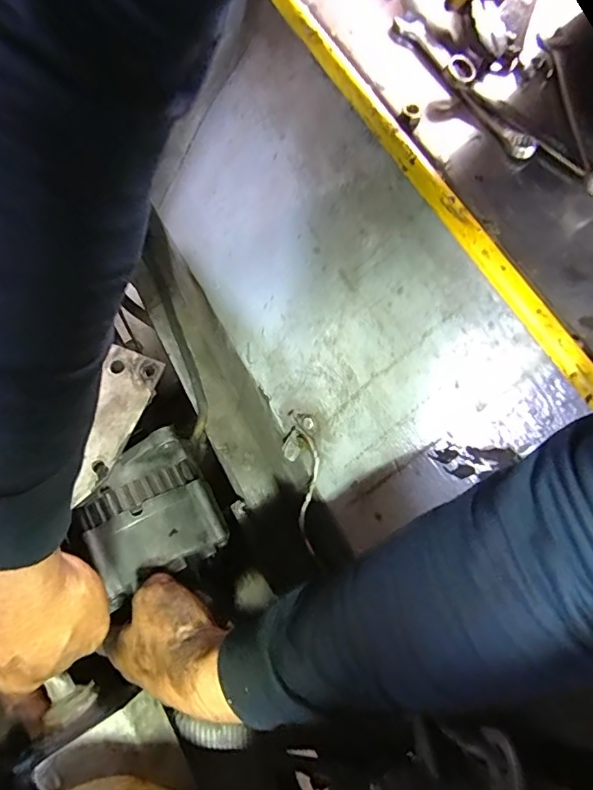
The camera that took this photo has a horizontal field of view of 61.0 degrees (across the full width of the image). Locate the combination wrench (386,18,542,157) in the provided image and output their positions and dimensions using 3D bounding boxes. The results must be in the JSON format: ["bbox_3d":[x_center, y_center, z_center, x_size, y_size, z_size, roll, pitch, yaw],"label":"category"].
[{"bbox_3d":[0.113,-0.219,0.359,0.017,0.014,0.150,-29,71,-15],"label":"combination wrench"}]

